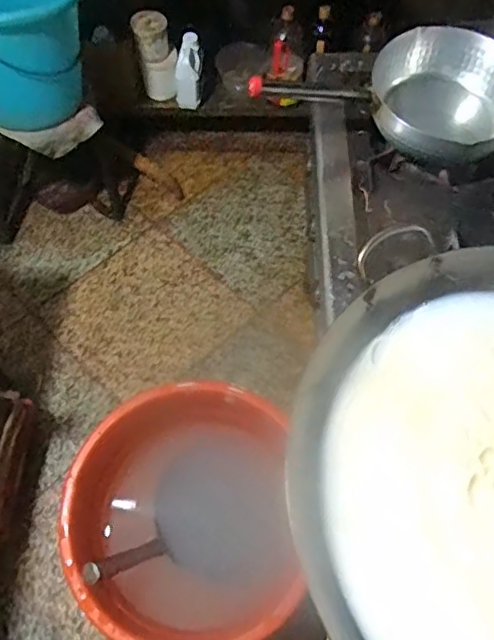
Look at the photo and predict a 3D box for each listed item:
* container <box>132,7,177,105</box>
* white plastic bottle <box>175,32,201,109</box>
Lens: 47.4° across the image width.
[{"bbox_3d":[-0.260,-0.754,1.628,0.111,0.228,0.104,-11,64,-6],"label":"container"},{"bbox_3d":[-0.176,-0.734,1.685,0.081,0.198,0.063,-6,64,-4],"label":"white plastic bottle"}]

